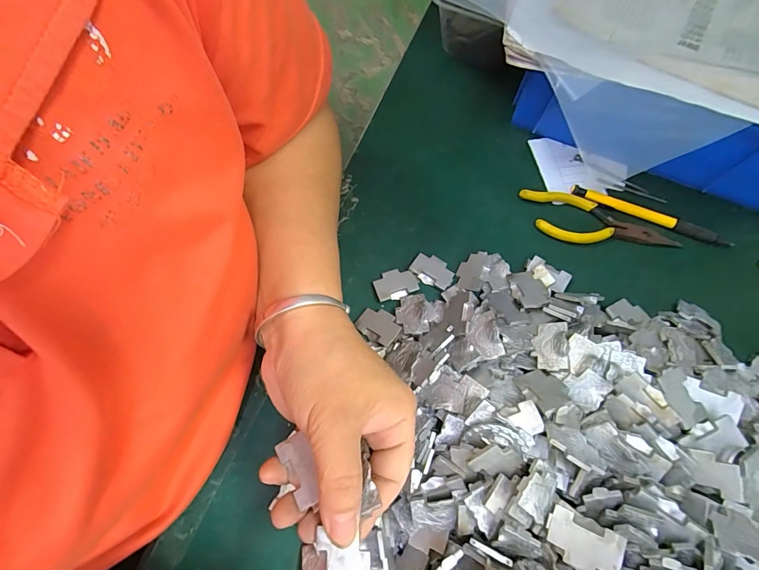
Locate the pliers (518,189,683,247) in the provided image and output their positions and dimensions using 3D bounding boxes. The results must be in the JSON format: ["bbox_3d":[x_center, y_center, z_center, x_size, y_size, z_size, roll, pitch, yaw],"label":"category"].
[{"bbox_3d":[0.191,-0.052,0.341,0.139,0.008,0.044,20,70,7],"label":"pliers"}]

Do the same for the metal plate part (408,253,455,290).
[{"bbox_3d":[0.045,-0.013,0.325,0.035,0.004,0.025,28,71,10],"label":"metal plate part"}]

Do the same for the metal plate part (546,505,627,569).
[{"bbox_3d":[0.108,0.137,0.204,0.035,0.004,0.024,10,61,39],"label":"metal plate part"}]

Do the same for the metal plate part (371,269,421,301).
[{"bbox_3d":[0.013,-0.001,0.322,0.034,0.004,0.025,-22,70,-9],"label":"metal plate part"}]

